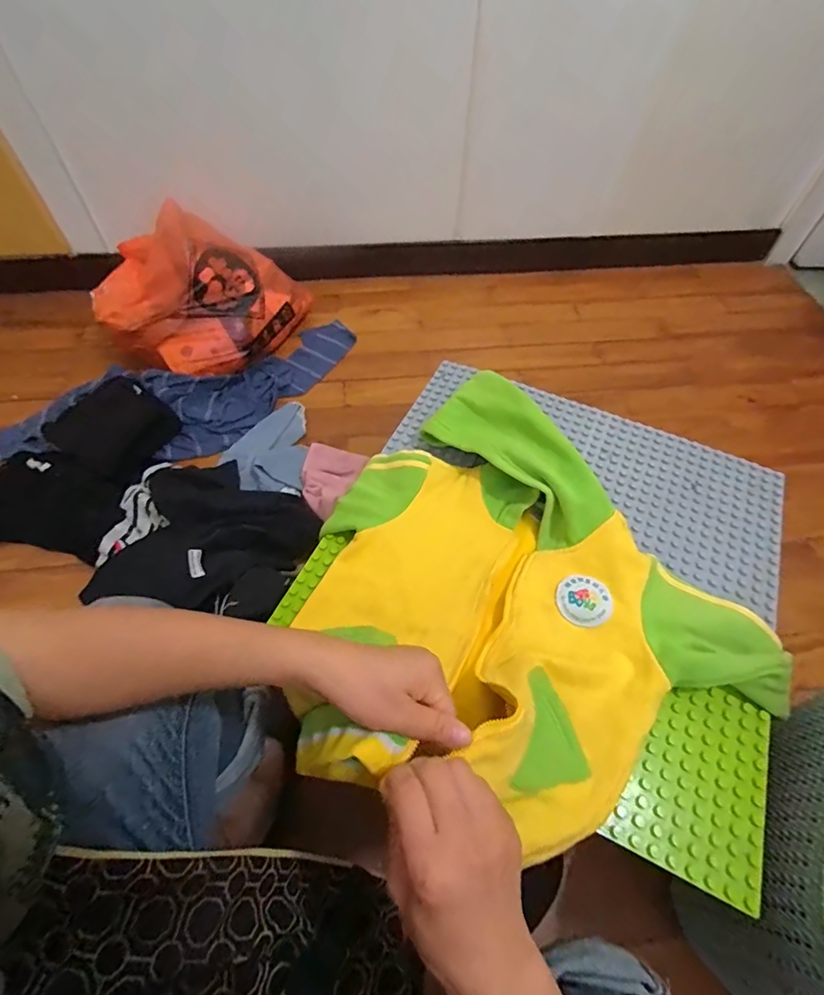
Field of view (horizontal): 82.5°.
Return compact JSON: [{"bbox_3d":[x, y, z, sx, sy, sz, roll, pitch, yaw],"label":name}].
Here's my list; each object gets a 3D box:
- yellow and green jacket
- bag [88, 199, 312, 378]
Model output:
[{"bbox_3d":[0.087,0.089,0.467,0.399,0.134,0.452,-34,64,-21],"label":"yellow and green jacket"},{"bbox_3d":[-0.500,-0.504,1.114,0.349,0.282,0.425,34,63,19],"label":"bag"}]

